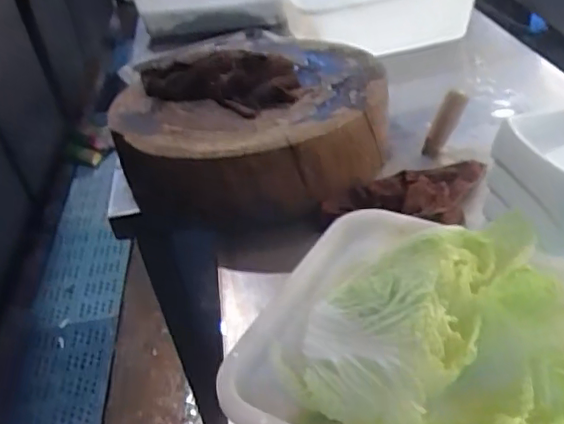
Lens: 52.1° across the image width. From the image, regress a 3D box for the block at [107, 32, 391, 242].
[{"bbox_3d":[-0.044,-0.124,0.822,0.369,0.135,0.315,-3,38,6],"label":"block"}]

